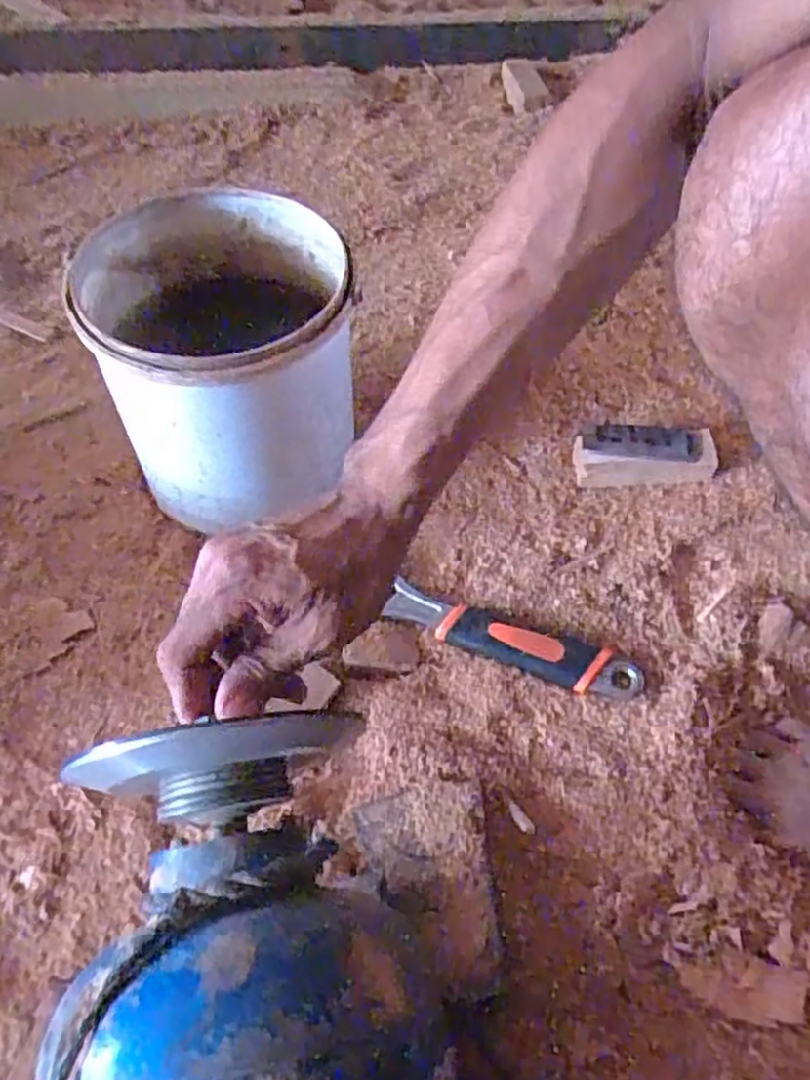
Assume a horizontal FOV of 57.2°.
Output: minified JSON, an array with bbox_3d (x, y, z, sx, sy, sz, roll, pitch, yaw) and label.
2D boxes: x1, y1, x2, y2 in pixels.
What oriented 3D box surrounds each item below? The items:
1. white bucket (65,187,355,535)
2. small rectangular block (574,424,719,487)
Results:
[{"bbox_3d":[-0.124,-0.117,0.545,0.162,0.181,0.172,1,53,-1],"label":"white bucket"},{"bbox_3d":[0.196,-0.069,0.604,0.111,0.042,0.029,0,53,-2],"label":"small rectangular block"}]

